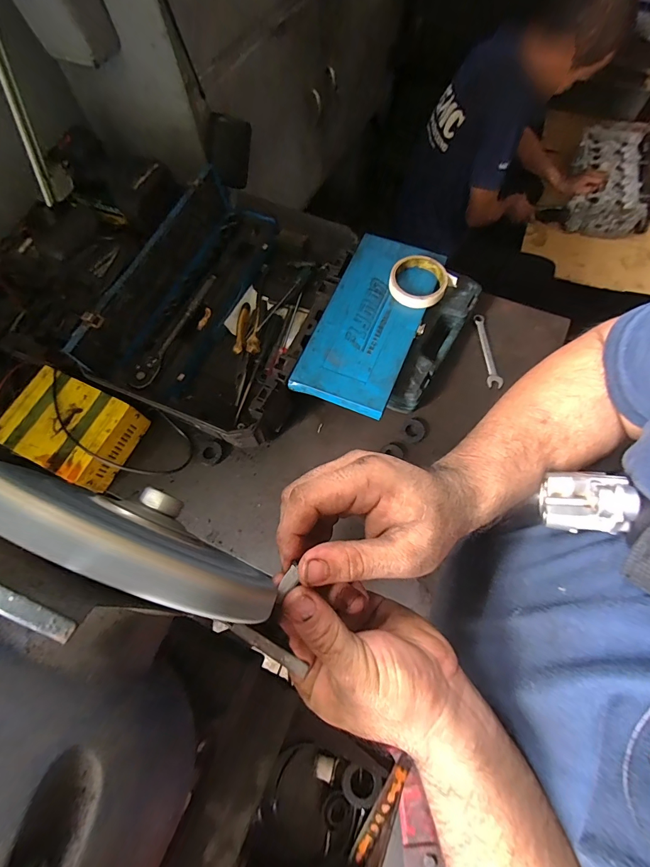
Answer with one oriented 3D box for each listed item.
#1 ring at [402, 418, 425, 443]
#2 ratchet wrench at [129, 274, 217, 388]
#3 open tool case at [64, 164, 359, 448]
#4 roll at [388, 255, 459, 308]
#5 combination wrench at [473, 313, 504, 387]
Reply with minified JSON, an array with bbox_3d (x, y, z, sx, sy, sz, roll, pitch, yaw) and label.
[{"bbox_3d":[0.144,-0.005,0.612,0.037,0.007,0.036,0,70,1],"label":"ring"},{"bbox_3d":[-0.254,-0.178,0.640,0.026,0.022,0.241,21,72,9],"label":"ratchet wrench"},{"bbox_3d":[-0.166,-0.231,0.649,0.333,0.117,0.447,22,72,9],"label":"open tool case"},{"bbox_3d":[0.151,-0.246,0.603,0.093,0.019,0.093,0,70,1],"label":"roll"},{"bbox_3d":[0.284,-0.146,0.659,0.024,0.005,0.149,-6,70,-1],"label":"combination wrench"}]

